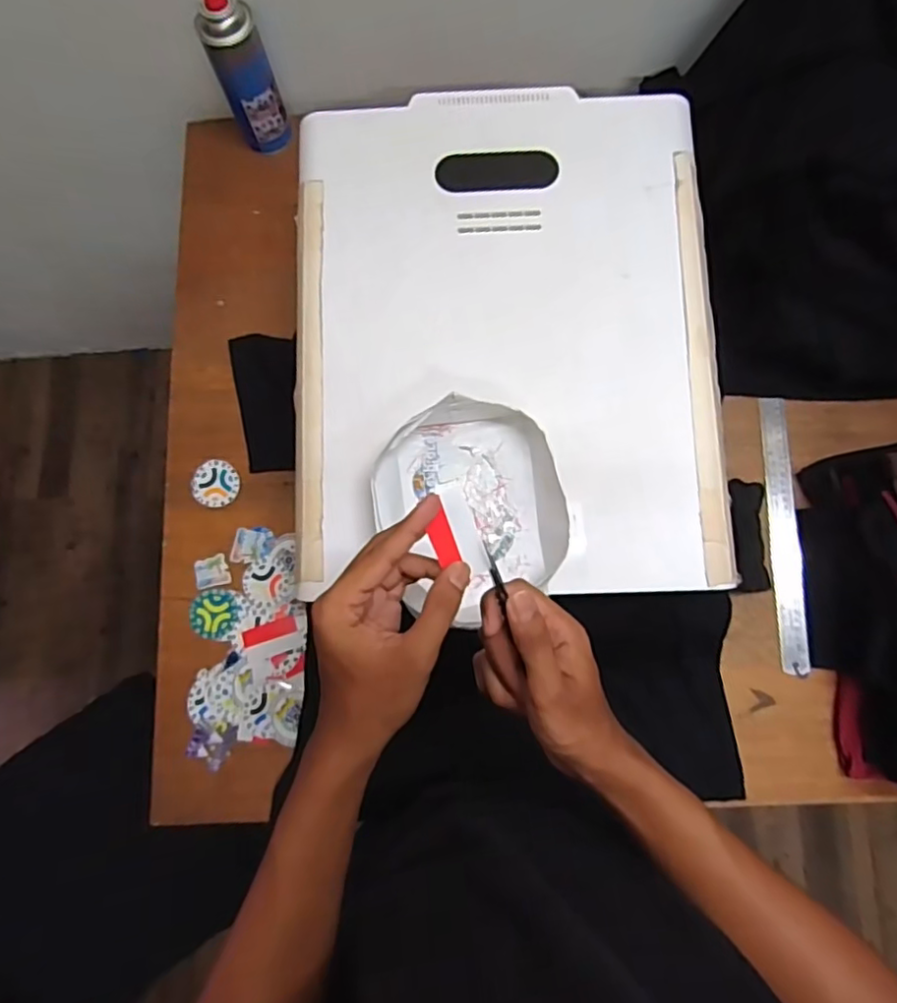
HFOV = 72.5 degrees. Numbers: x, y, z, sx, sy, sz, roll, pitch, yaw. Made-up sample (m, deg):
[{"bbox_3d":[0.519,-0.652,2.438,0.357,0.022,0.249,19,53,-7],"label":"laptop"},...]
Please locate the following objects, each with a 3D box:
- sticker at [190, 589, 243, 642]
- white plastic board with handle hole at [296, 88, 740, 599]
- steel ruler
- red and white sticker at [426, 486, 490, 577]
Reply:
[{"bbox_3d":[-0.269,0.133,0.712,0.060,0.007,0.057,0,80,1],"label":"sticker"},{"bbox_3d":[0.053,-0.167,0.591,0.397,0.020,0.497,-2,80,0],"label":"white plastic board with handle hole"},{"bbox_3d":[0.390,0.035,0.709,0.033,0.008,0.316,-4,80,23],"label":"steel ruler"},{"bbox_3d":[0.004,0.021,0.385,0.029,0.004,0.056,-20,95,-9],"label":"red and white sticker"}]

